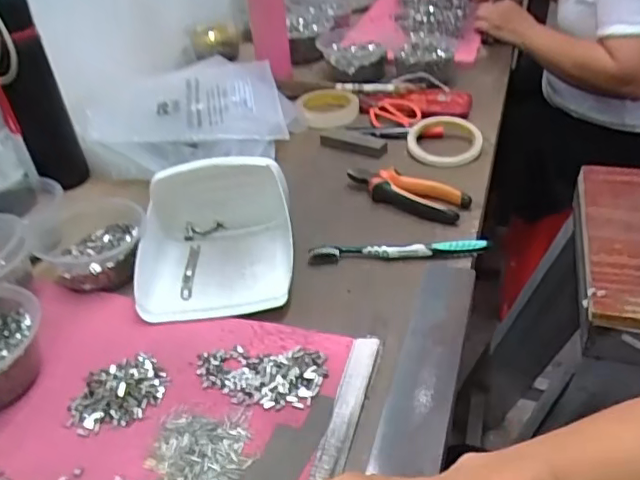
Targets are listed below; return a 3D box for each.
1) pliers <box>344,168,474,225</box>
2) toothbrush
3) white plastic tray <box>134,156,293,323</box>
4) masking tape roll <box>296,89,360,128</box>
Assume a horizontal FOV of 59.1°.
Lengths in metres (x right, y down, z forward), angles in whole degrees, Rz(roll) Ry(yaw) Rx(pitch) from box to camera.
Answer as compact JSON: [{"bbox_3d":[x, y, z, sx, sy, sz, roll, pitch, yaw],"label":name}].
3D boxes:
[{"bbox_3d":[0.102,-0.058,0.670,0.145,0.027,0.052,24,45,32],"label":"pliers"},{"bbox_3d":[0.081,0.010,0.593,0.184,0.020,0.016,-3,37,2],"label":"toothbrush"},{"bbox_3d":[-0.106,-0.007,0.563,0.153,0.077,0.156,-6,37,-3],"label":"white plastic tray"},{"bbox_3d":[0.013,-0.211,0.880,0.092,0.018,0.111,4,38,11],"label":"masking tape roll"}]

